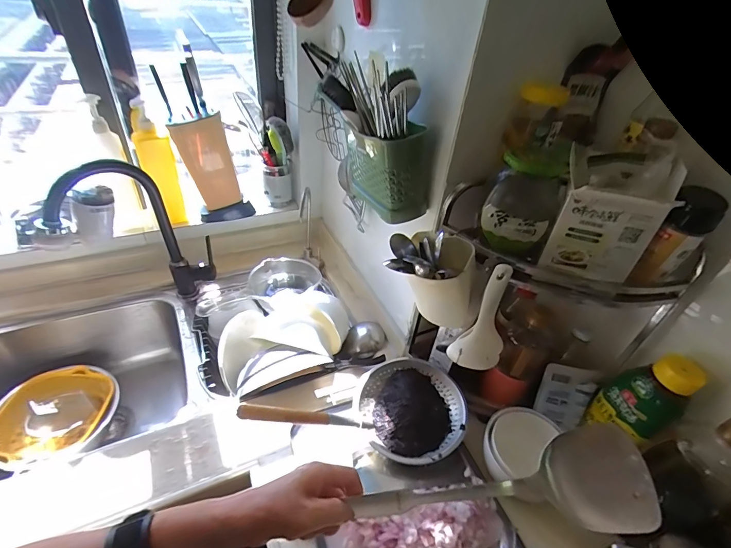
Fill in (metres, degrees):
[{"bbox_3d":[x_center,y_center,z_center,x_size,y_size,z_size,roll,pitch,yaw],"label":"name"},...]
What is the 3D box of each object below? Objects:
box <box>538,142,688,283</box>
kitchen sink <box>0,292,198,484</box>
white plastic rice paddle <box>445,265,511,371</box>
[{"bbox_3d":[0.292,-0.070,0.472,0.105,0.144,0.060,13,39,9],"label":"box"},{"bbox_3d":[-0.578,0.257,0.767,0.431,0.203,0.370,-14,43,-23],"label":"kitchen sink"},{"bbox_3d":[0.165,0.063,0.514,0.063,0.157,0.047,27,43,23],"label":"white plastic rice paddle"}]

